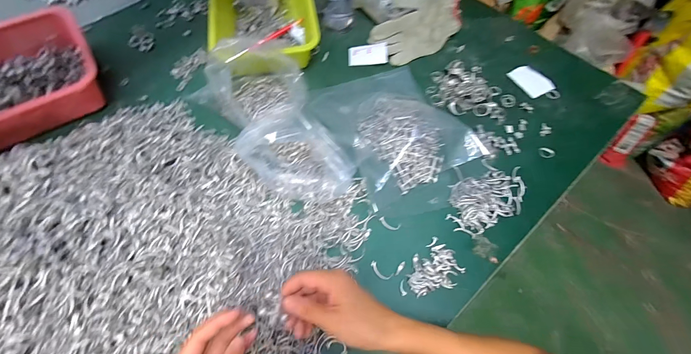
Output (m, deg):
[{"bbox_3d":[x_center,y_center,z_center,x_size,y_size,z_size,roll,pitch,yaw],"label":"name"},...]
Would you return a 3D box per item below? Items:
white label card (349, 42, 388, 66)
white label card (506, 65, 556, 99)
[{"bbox_3d":[0.046,-0.252,0.601,0.080,0.007,0.054,-4,65,8],"label":"white label card"},{"bbox_3d":[0.366,-0.190,0.579,0.059,0.004,0.074,-25,67,-7],"label":"white label card"}]

